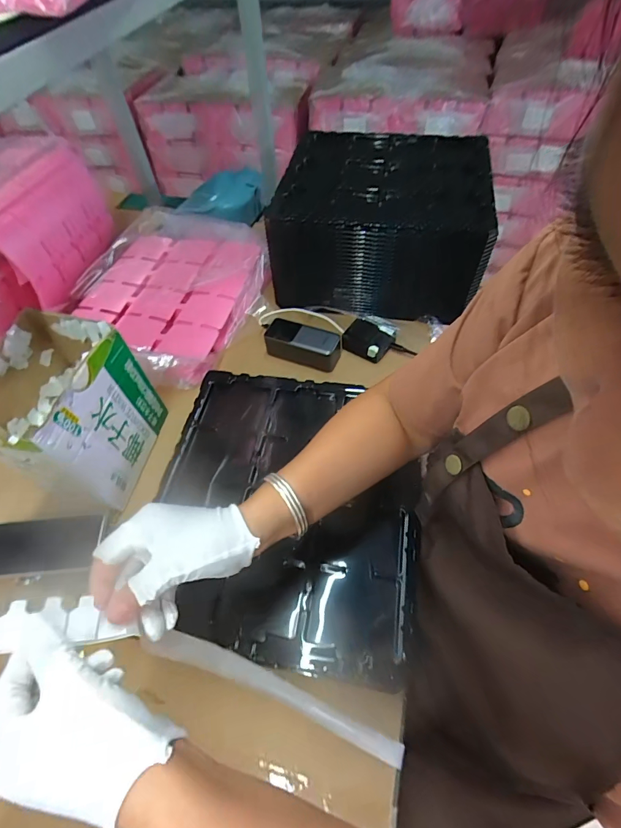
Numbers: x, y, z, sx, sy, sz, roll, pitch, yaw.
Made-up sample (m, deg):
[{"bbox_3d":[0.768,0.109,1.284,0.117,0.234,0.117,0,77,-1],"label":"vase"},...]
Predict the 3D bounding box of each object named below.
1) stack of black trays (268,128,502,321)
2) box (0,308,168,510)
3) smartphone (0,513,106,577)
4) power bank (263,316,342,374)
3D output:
[{"bbox_3d":[0.141,-0.393,0.796,0.368,0.174,0.369,7,56,8],"label":"stack of black trays"},{"bbox_3d":[-0.334,-0.006,0.555,0.159,0.196,0.185,11,57,11],"label":"box"},{"bbox_3d":[-0.373,0.181,0.547,0.151,0.013,0.075,-1,59,-12],"label":"smartphone"},{"bbox_3d":[-0.015,-0.126,0.722,0.137,0.053,0.062,15,58,13],"label":"power bank"}]

